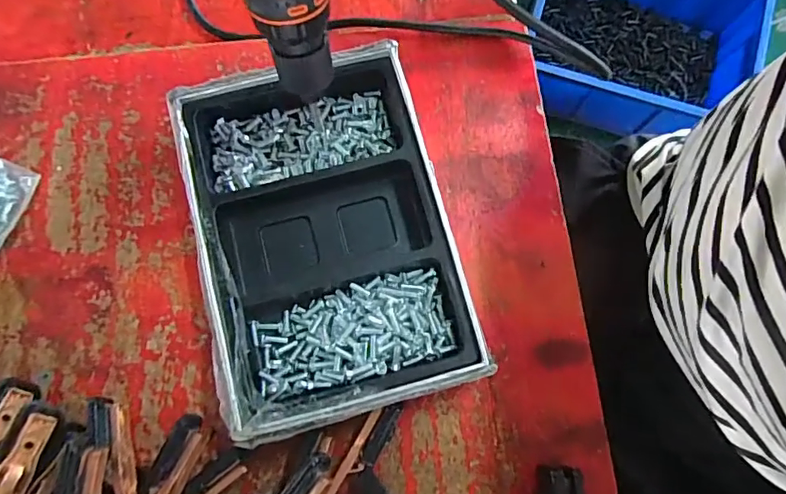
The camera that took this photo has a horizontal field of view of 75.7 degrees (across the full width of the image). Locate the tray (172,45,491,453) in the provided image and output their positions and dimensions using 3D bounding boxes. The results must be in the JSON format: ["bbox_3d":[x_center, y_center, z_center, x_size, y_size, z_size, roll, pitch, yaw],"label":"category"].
[{"bbox_3d":[-0.045,-0.009,0.329,0.151,0.043,0.220,-15,78,-4],"label":"tray"}]

